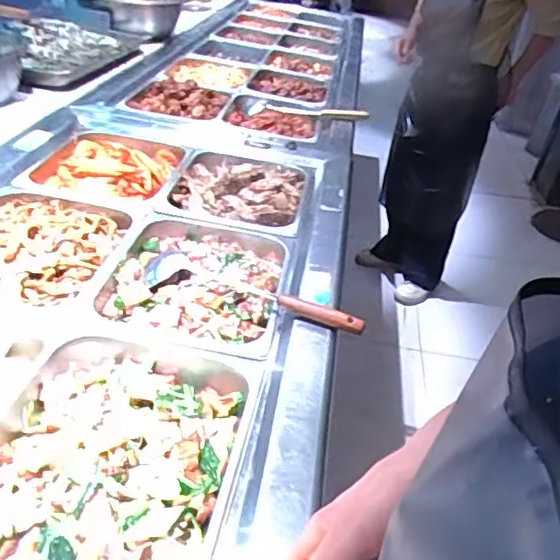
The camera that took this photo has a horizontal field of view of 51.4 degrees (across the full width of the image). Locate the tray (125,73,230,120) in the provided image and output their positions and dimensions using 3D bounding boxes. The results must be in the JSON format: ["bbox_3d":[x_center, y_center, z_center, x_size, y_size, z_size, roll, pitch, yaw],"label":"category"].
[{"bbox_3d":[-0.265,-0.485,1.547,0.220,0.047,0.296,9,33,4],"label":"tray"}]

